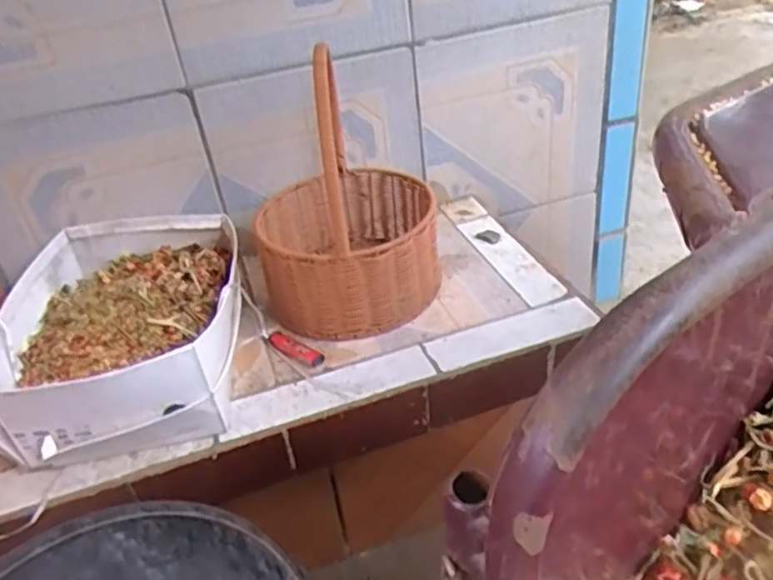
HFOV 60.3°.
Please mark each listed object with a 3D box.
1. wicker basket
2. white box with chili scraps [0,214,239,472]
[{"bbox_3d":[-0.057,-0.119,0.815,0.220,0.262,0.253,-9,35,-2],"label":"wicker basket"},{"bbox_3d":[-0.293,0.036,0.763,0.249,0.107,0.308,-13,36,-7],"label":"white box with chili scraps"}]

